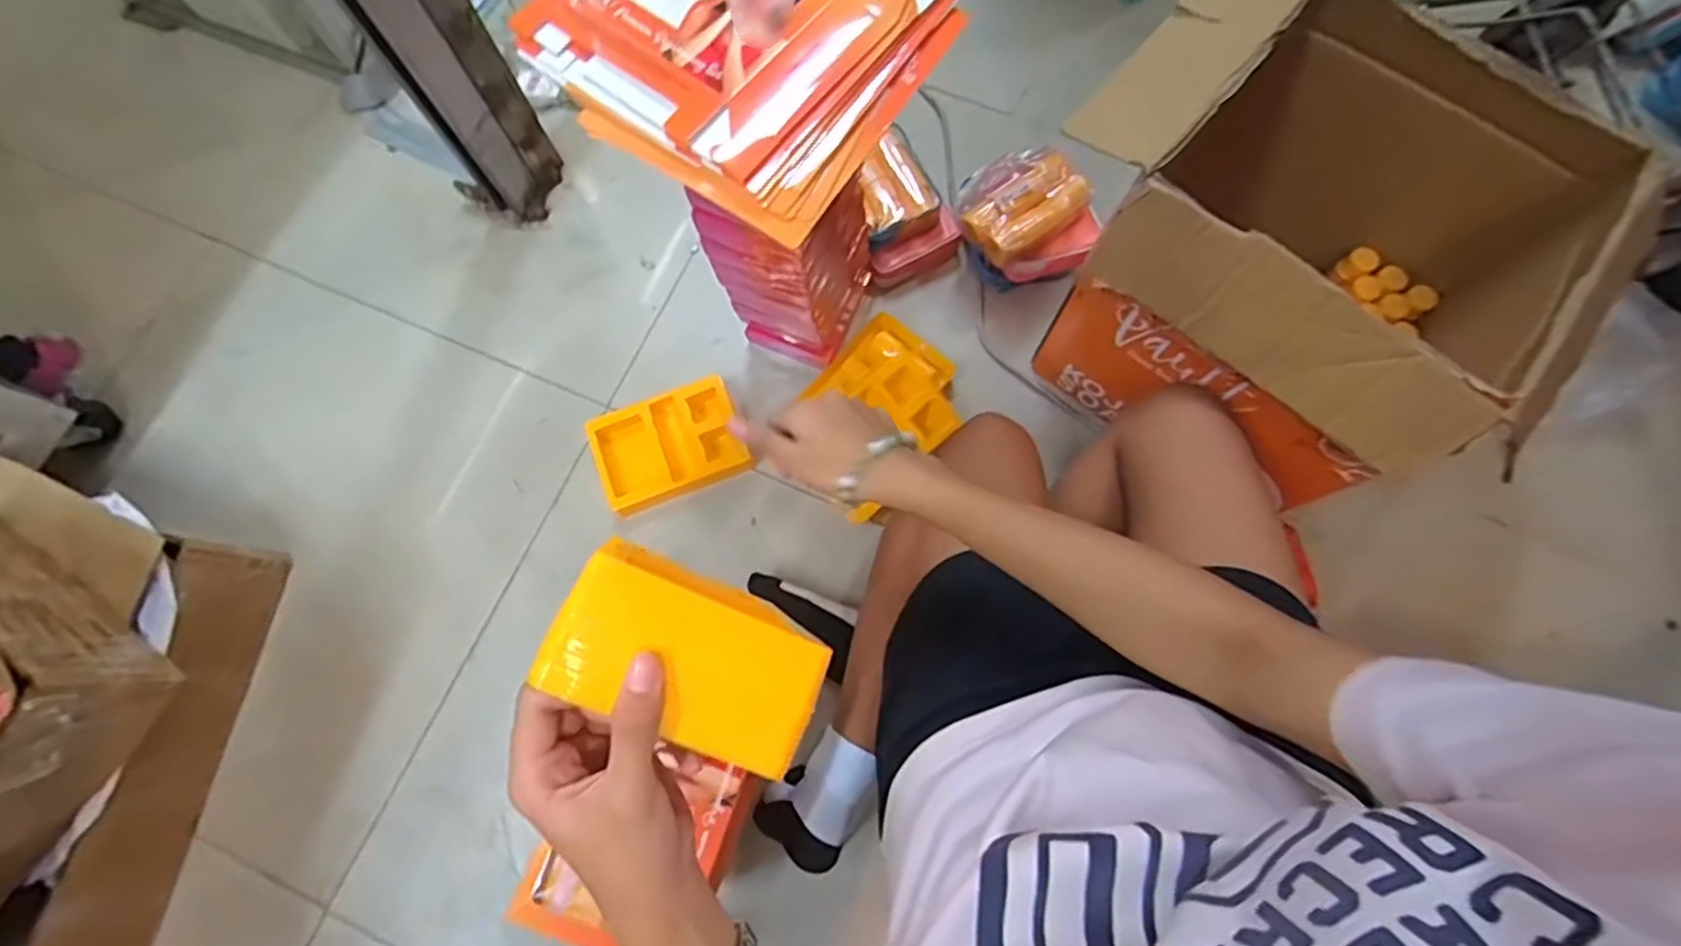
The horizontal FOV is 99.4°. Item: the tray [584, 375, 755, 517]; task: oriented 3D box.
[{"bbox_3d":[-0.203,-0.034,0.850,0.168,0.030,0.125,-22,75,-4],"label":"tray"}]

